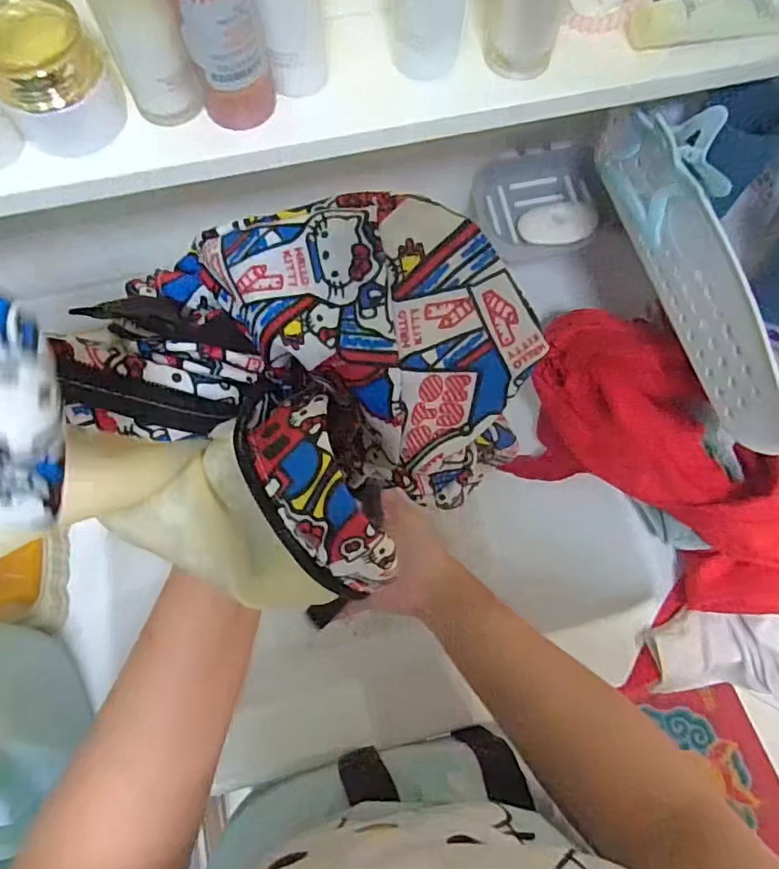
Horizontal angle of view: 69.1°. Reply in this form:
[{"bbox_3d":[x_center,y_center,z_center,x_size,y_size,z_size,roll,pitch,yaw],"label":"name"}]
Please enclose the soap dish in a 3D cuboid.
[{"bbox_3d":[0.157,-0.231,0.565,0.134,0.039,0.103,-15,71,-5],"label":"soap dish"}]

